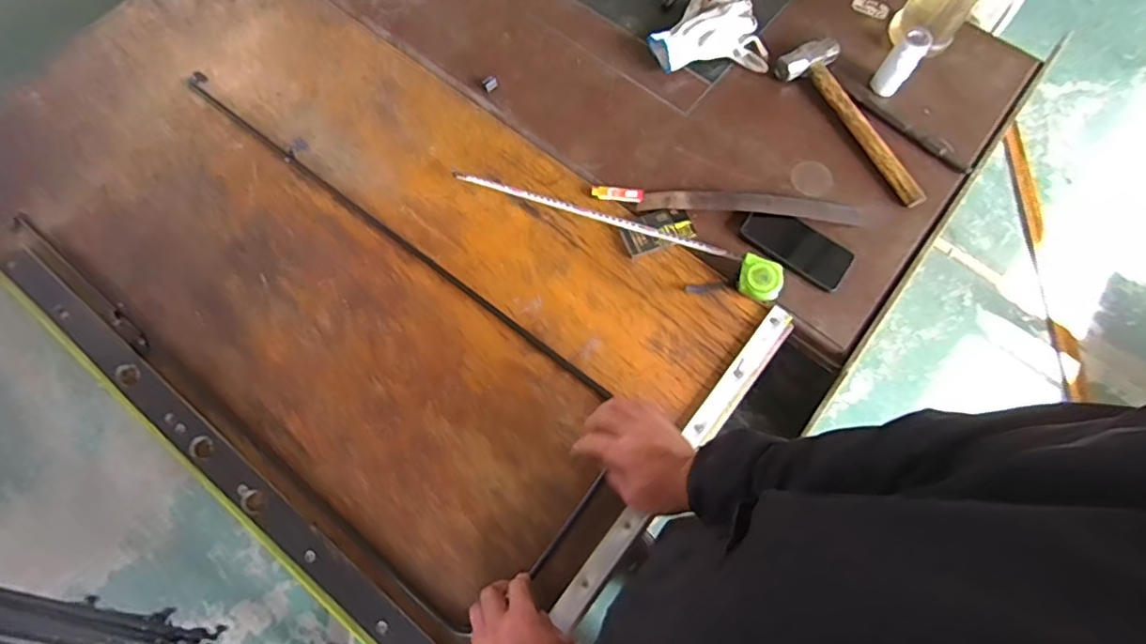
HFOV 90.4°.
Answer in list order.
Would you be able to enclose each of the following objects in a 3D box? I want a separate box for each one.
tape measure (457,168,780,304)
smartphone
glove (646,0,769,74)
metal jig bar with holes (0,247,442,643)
[{"bbox_3d":[0.063,-0.145,0.821,0.488,0.039,0.057,24,70,8],"label":"tape measure"},{"bbox_3d":[0.328,-0.115,0.826,0.156,0.012,0.077,38,76,2],"label":"smartphone"},{"bbox_3d":[0.221,-0.484,0.946,0.188,0.044,0.149,-3,69,-3],"label":"glove"},{"bbox_3d":[-0.446,0.171,0.710,0.849,0.014,0.053,37,72,12],"label":"metal jig bar with holes"}]

